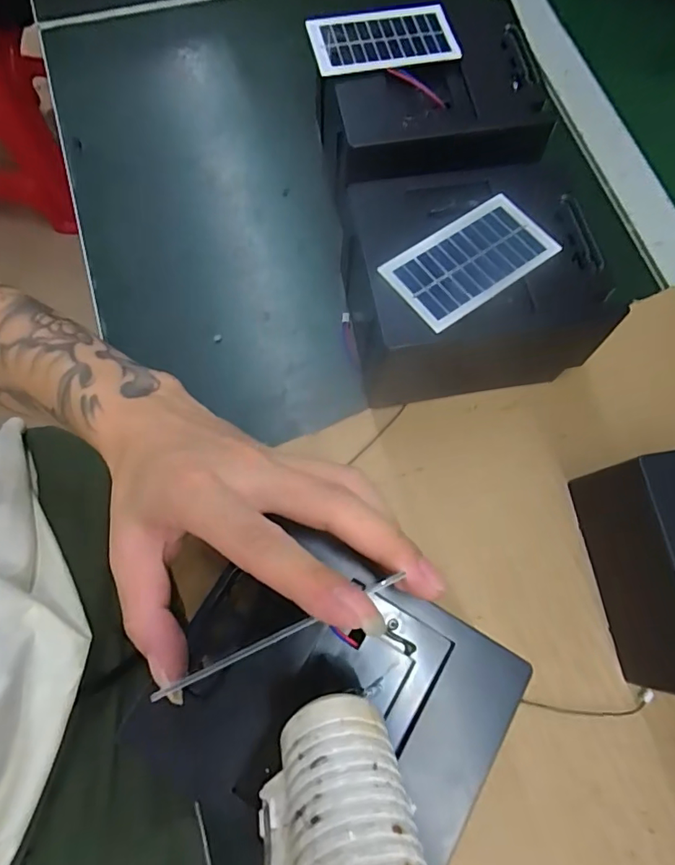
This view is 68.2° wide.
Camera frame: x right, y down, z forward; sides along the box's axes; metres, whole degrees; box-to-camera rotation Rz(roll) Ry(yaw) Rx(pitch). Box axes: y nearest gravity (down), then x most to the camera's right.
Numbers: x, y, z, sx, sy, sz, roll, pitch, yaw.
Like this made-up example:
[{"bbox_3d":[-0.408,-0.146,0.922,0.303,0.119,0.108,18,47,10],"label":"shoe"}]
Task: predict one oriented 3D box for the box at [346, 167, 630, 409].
[{"bbox_3d":[0.082,-0.087,0.312,0.136,0.079,0.131,-8,74,-3],"label":"box"}]

